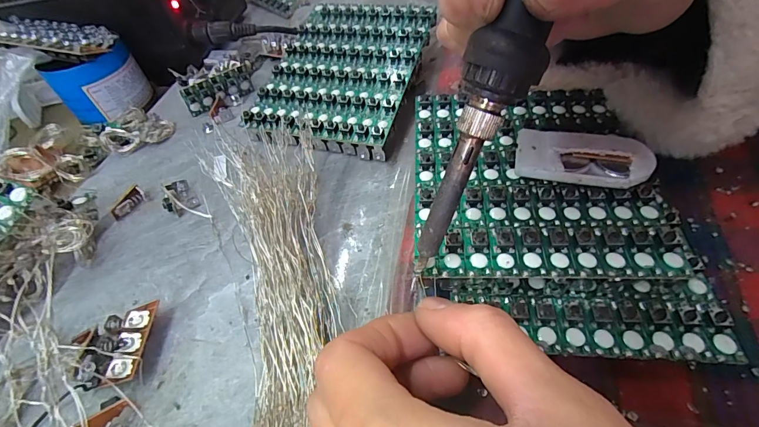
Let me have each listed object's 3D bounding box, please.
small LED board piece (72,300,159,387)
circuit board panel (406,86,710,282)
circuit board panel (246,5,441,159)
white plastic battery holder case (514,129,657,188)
[{"bbox_3d":[-0.109,0.056,0.163,0.030,0.012,0.032,-11,50,-2],"label":"small LED board piece"},{"bbox_3d":[0.064,-0.020,0.170,0.096,0.006,0.105,-2,53,7],"label":"circuit board panel"},{"bbox_3d":[-0.023,-0.094,0.260,0.097,0.015,0.129,9,61,14],"label":"circuit board panel"},{"bbox_3d":[0.082,-0.021,0.162,0.050,0.013,0.023,10,55,8],"label":"white plastic battery holder case"}]

